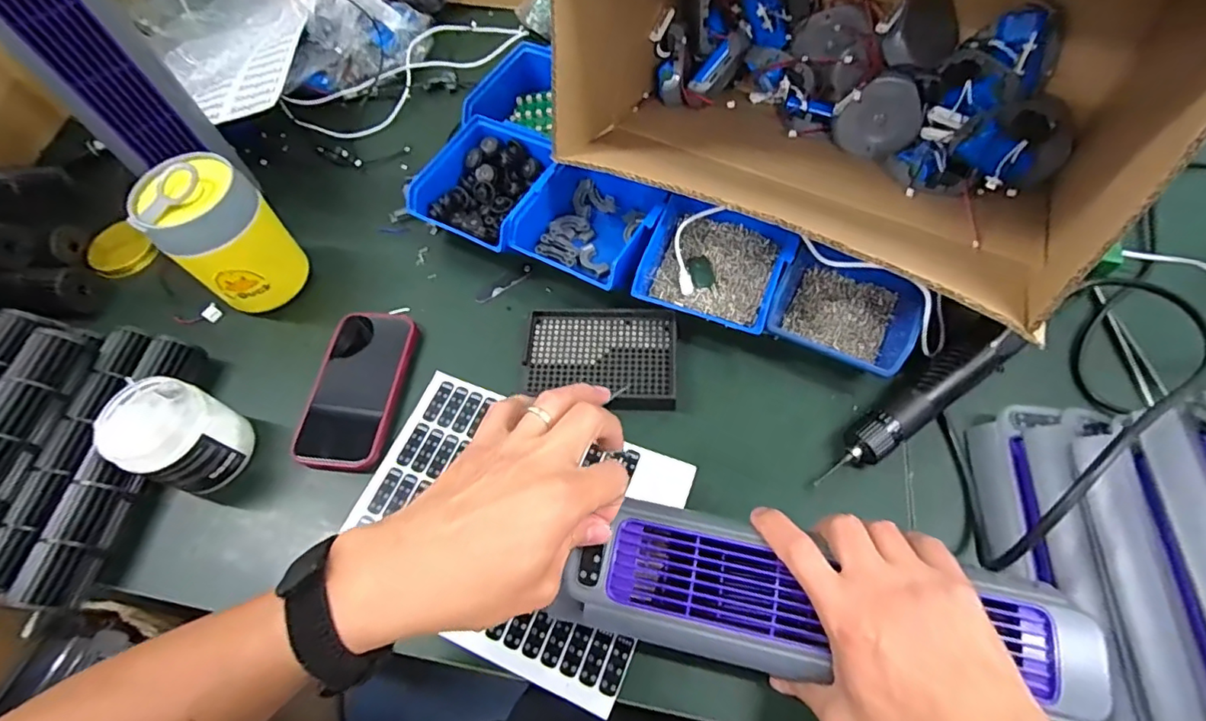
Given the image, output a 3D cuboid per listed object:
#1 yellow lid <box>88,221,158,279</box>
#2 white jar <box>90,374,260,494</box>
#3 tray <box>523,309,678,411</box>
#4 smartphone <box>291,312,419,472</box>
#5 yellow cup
[{"bbox_3d":[-0.537,-0.122,0.620,0.080,0.015,0.061,33,69,19],"label":"yellow lid"},{"bbox_3d":[-0.347,0.063,0.464,0.077,0.080,0.071,-2,62,3],"label":"white jar"},{"bbox_3d":[-0.002,-0.004,0.494,0.133,0.010,0.096,2,62,5],"label":"tray"},{"bbox_3d":[-0.223,0.023,0.513,0.082,0.014,0.158,6,62,7],"label":"smartphone"},{"bbox_3d":[-0.354,-0.113,0.530,0.084,0.136,0.091,34,69,20],"label":"yellow cup"}]

